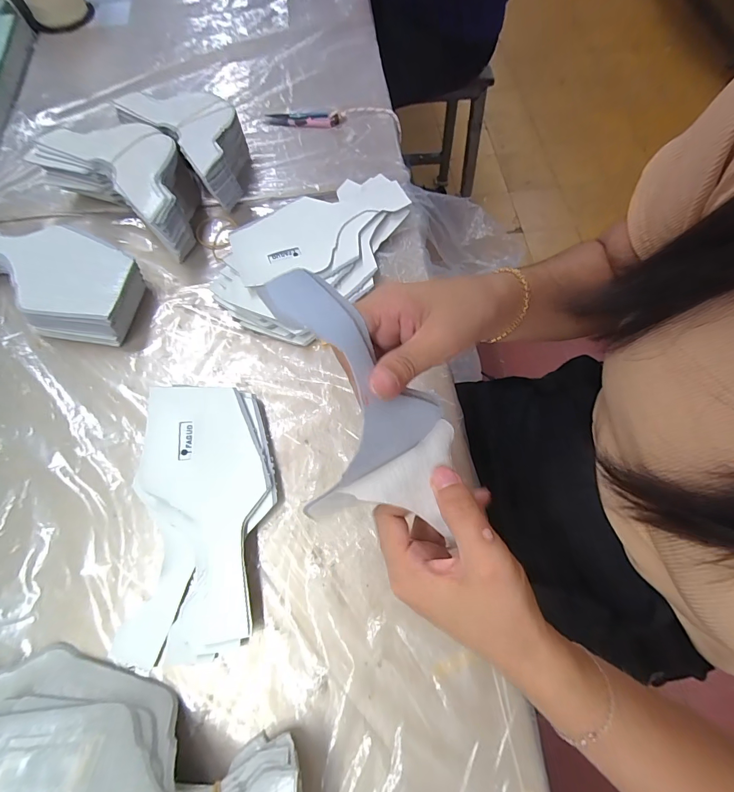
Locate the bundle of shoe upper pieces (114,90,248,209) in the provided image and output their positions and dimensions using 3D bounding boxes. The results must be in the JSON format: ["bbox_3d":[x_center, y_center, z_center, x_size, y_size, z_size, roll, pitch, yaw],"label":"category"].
[{"bbox_3d":[-0.203,-0.313,0.468,0.102,0.061,0.168,-42,75,-14],"label":"bundle of shoe upper pieces"}]

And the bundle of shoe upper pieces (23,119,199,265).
[{"bbox_3d":[-0.263,-0.249,0.435,0.181,0.064,0.104,28,72,9],"label":"bundle of shoe upper pieces"}]

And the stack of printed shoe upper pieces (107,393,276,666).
[{"bbox_3d":[-0.142,0.100,0.328,0.111,0.026,0.222,0,70,0],"label":"stack of printed shoe upper pieces"}]

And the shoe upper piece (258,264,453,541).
[{"bbox_3d":[-0.006,0.006,0.215,0.093,0.025,0.160,-31,104,-11],"label":"shoe upper piece"}]

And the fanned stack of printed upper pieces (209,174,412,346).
[{"bbox_3d":[-0.050,-0.165,0.424,0.136,0.033,0.240,41,75,13],"label":"fanned stack of printed upper pieces"}]

